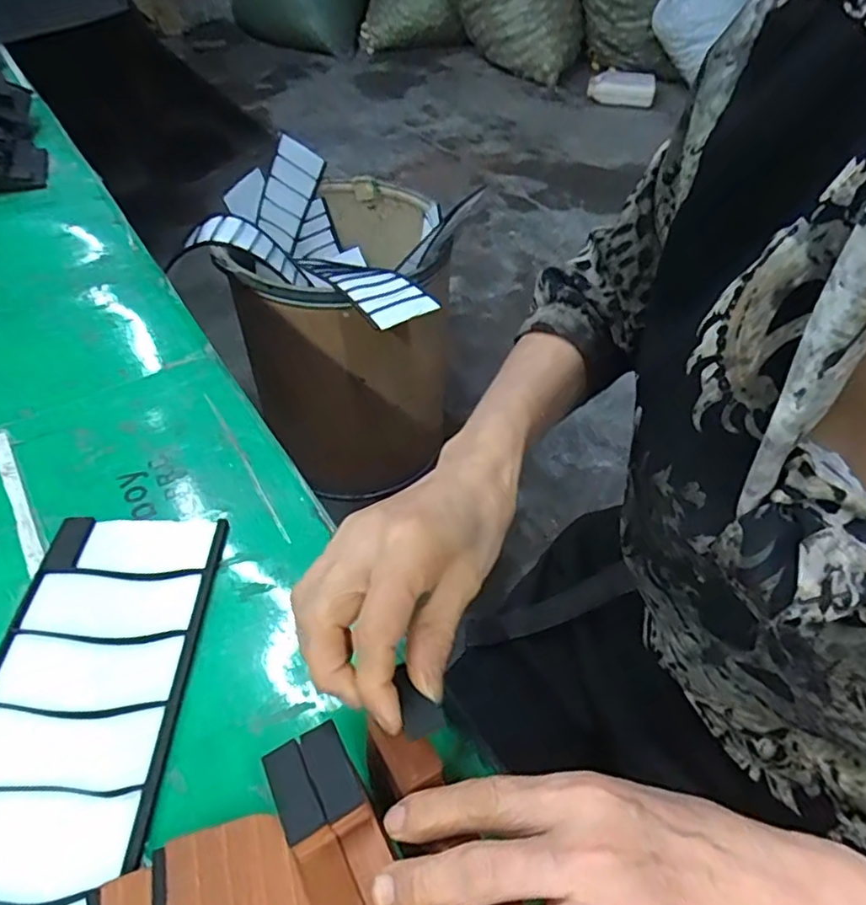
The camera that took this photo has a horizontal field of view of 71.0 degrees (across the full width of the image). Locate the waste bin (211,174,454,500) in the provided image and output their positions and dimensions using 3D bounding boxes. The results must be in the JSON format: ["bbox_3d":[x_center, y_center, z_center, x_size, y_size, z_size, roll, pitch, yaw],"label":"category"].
[{"bbox_3d":[-0.164,-0.197,1.149,0.367,0.464,0.385,-12,49,-12],"label":"waste bin"}]

